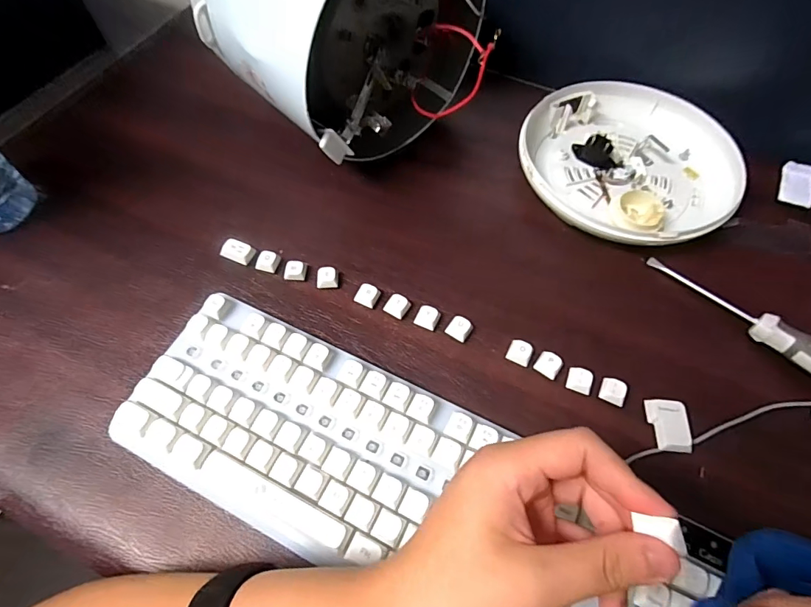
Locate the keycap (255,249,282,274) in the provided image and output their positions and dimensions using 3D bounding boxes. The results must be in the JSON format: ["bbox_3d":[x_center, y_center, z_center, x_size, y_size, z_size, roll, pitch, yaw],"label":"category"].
[{"bbox_3d":[-0.118,-0.036,0.388,0.018,0.010,0.018,17,62,9],"label":"keycap"}]

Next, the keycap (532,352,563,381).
[{"bbox_3d":[0.113,0.047,0.349,0.019,0.008,0.019,34,66,17],"label":"keycap"}]

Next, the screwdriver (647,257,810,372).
[{"bbox_3d":[0.280,0.011,0.357,0.023,0.028,0.173,-37,67,-19],"label":"screwdriver"}]

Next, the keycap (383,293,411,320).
[{"bbox_3d":[-0.007,0.002,0.374,0.018,0.011,0.018,33,65,17],"label":"keycap"}]

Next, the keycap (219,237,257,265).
[{"bbox_3d":[-0.145,-0.044,0.391,0.027,0.011,0.019,19,62,10],"label":"keycap"}]

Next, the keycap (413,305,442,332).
[{"bbox_3d":[0.018,0.012,0.369,0.019,0.011,0.018,23,63,12],"label":"keycap"}]

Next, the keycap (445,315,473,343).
[{"bbox_3d":[0.044,0.021,0.365,0.018,0.011,0.017,36,66,18],"label":"keycap"}]

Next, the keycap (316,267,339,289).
[{"bbox_3d":[-0.067,-0.021,0.387,0.019,0.011,0.018,-3,61,-2],"label":"keycap"}]

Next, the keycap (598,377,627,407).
[{"bbox_3d":[0.158,0.066,0.339,0.018,0.006,0.019,23,63,12],"label":"keycap"}]

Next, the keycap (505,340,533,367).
[{"bbox_3d":[0.091,0.039,0.354,0.018,0.010,0.018,27,64,14],"label":"keycap"}]

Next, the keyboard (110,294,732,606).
[{"bbox_3d":[-0.007,0.118,0.300,0.387,0.027,0.127,24,63,13],"label":"keyboard"}]

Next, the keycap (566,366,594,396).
[{"bbox_3d":[0.134,0.058,0.343,0.018,0.006,0.019,19,62,10],"label":"keycap"}]

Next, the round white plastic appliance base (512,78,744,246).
[{"bbox_3d":[0.217,-0.139,0.440,0.197,0.037,0.199,0,61,0],"label":"round white plastic appliance base"}]

